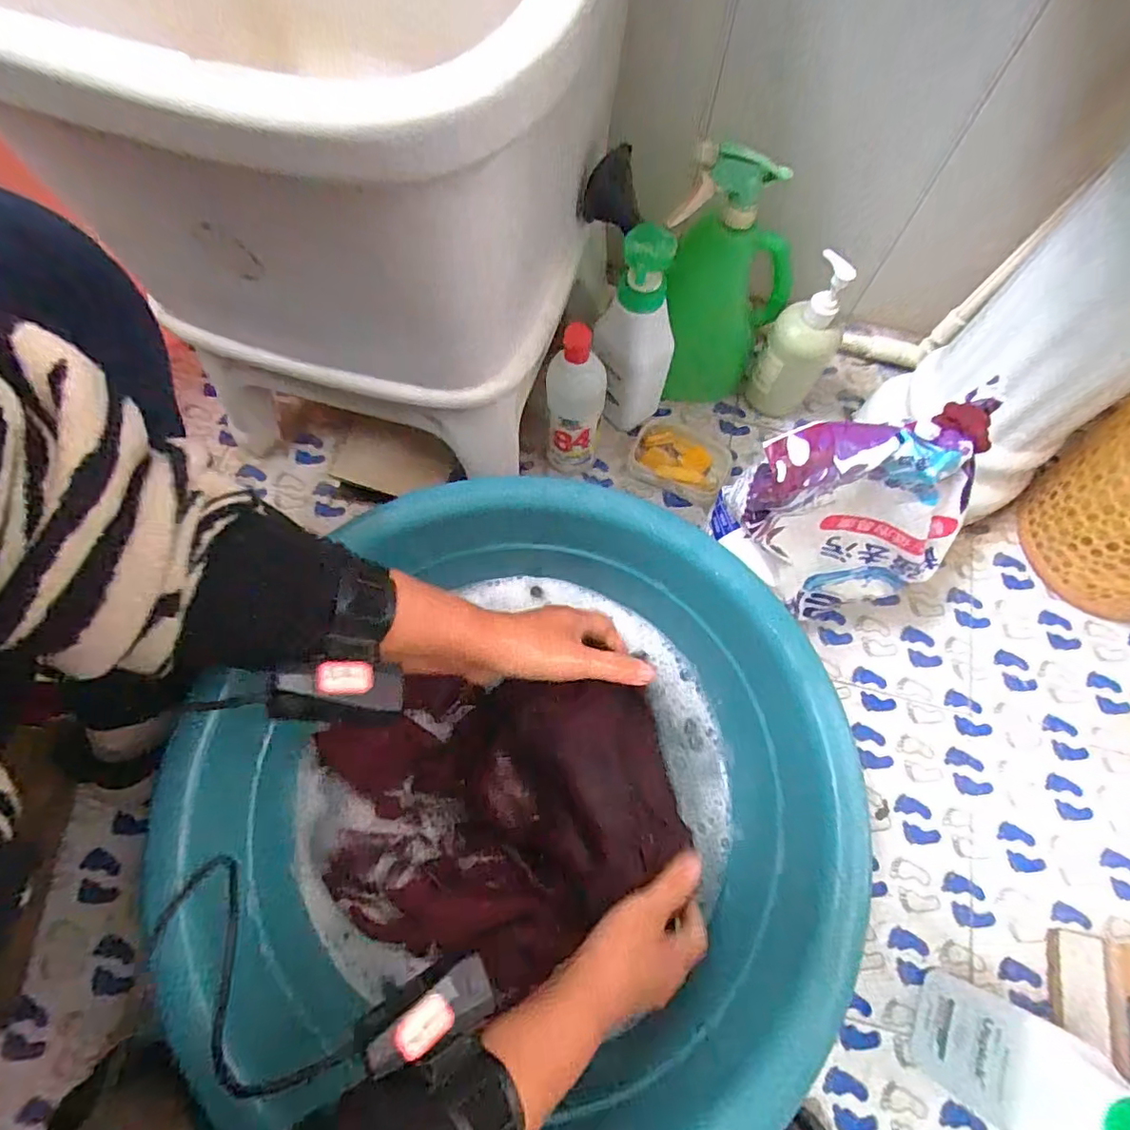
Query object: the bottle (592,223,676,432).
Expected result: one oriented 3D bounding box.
[{"bbox_3d":[0.071,-0.230,0.598,0.060,0.219,0.066,1,69,-2],"label":"bottle"}]

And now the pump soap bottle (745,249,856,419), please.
[{"bbox_3d":[0.260,-0.243,0.644,0.072,0.210,0.066,1,69,-2],"label":"pump soap bottle"}]

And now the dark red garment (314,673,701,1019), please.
[{"bbox_3d":[-0.062,0.202,0.467,0.281,0.076,0.212,4,69,0],"label":"dark red garment"}]

